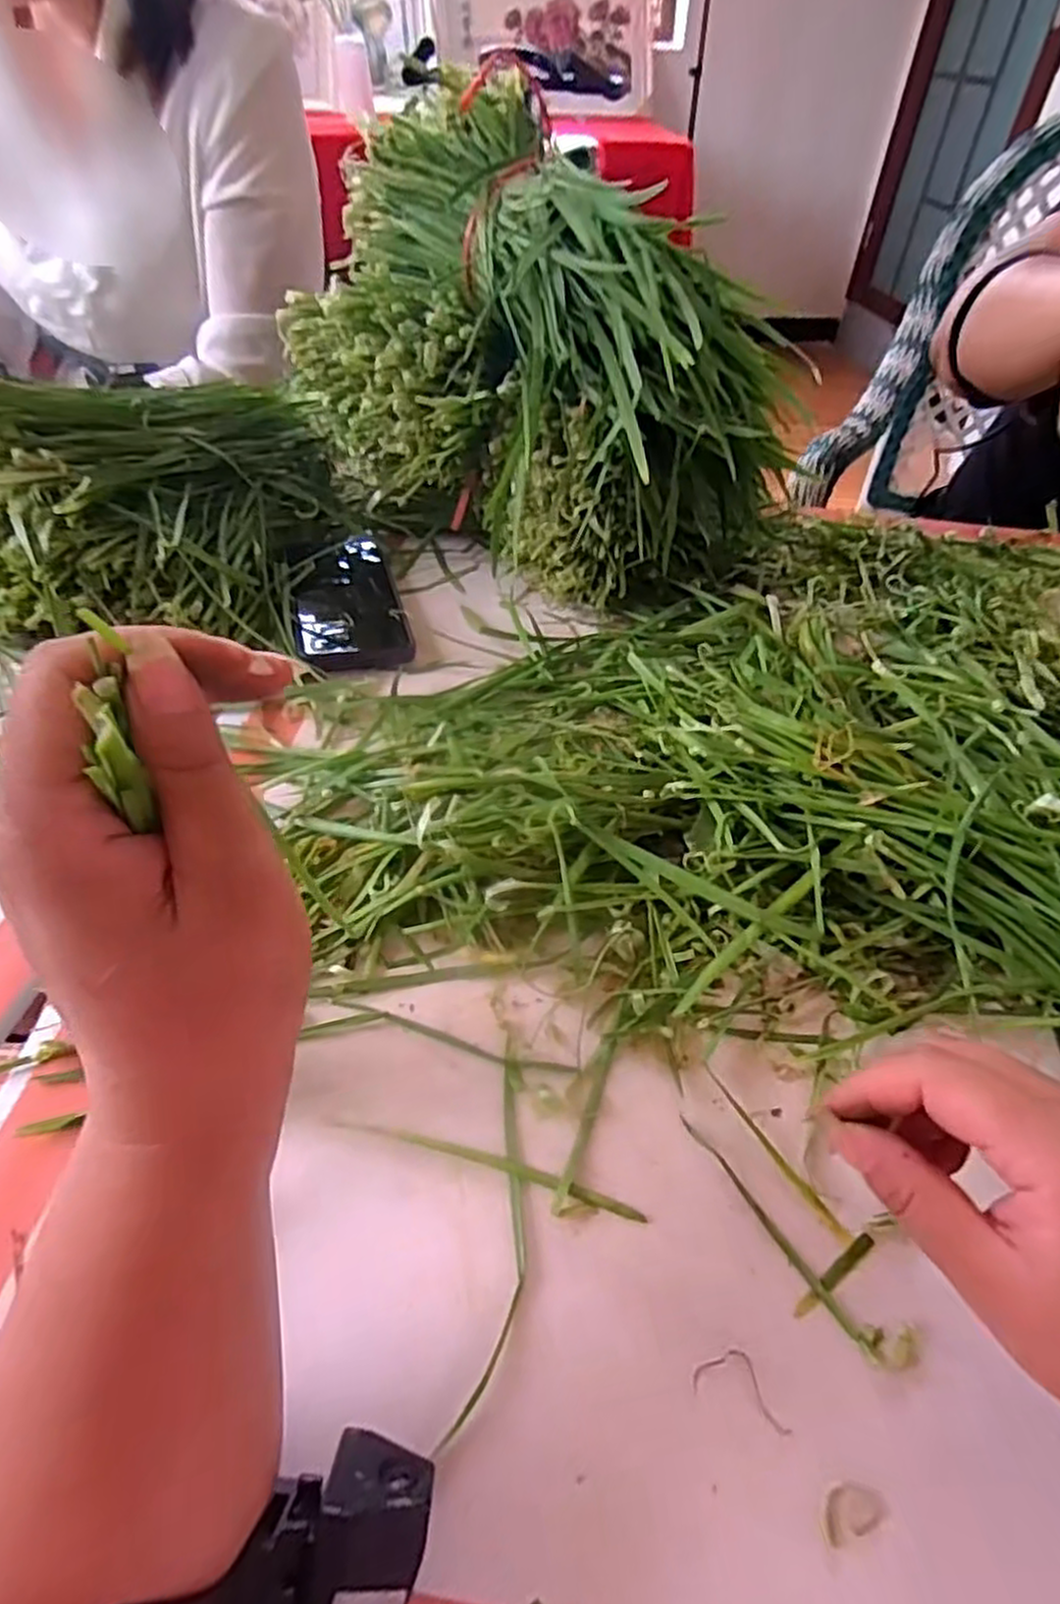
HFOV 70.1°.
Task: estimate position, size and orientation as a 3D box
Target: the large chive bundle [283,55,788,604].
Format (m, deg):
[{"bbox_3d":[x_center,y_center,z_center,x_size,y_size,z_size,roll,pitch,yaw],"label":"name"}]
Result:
[{"bbox_3d":[0.002,-0.320,0.555,0.321,0.244,0.197,31,53,25],"label":"large chive bundle"}]

